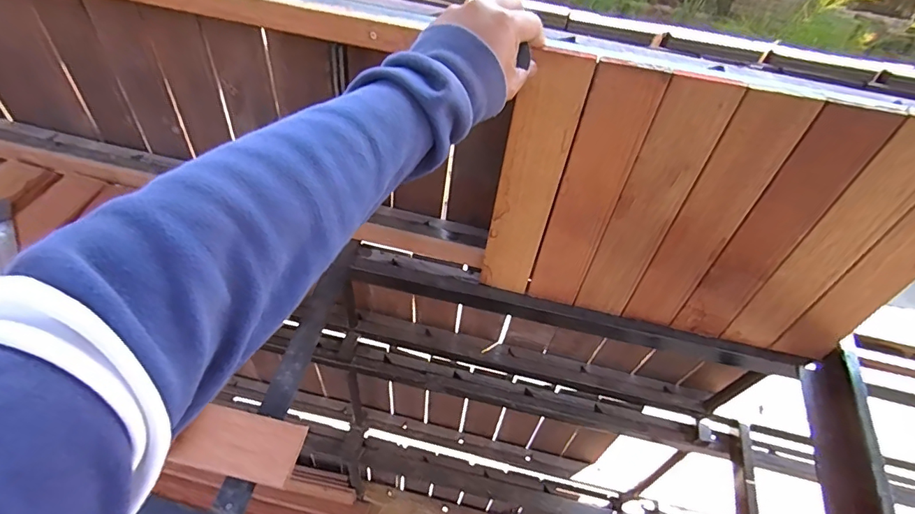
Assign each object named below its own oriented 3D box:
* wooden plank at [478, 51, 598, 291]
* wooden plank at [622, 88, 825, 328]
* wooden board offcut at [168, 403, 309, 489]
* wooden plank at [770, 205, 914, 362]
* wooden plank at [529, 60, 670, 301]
[{"bbox_3d":[0.080,-0.072,0.545,0.066,0.326,0.008,13,46,4],"label":"wooden plank"},{"bbox_3d":[0.276,-0.026,0.528,0.068,0.326,0.010,11,47,4],"label":"wooden plank"},{"bbox_3d":[-0.237,0.206,0.513,0.123,0.016,0.066,11,56,3],"label":"wooden board offcut"},{"bbox_3d":[0.475,0.016,0.513,0.066,0.327,0.011,14,47,7],"label":"wooden plank"},{"bbox_3d":[0.147,-0.056,0.542,0.065,0.328,0.008,14,47,6],"label":"wooden plank"}]

